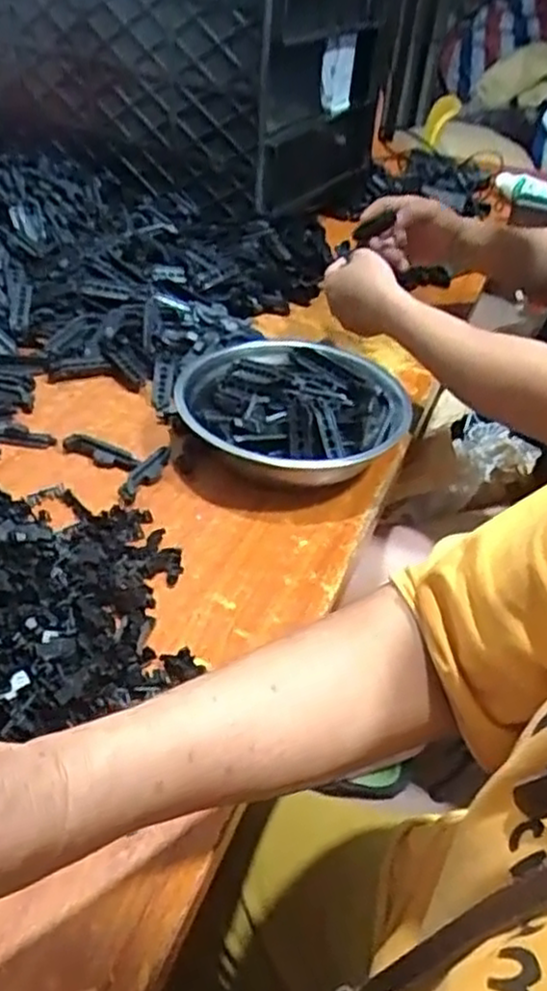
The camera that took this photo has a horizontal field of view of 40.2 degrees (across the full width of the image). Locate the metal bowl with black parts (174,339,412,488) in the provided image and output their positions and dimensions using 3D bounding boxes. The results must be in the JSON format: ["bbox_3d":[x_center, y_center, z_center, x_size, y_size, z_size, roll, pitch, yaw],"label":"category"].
[{"bbox_3d":[0.016,-0.073,0.680,0.198,0.059,0.195,4,39,-4],"label":"metal bowl with black parts"}]

